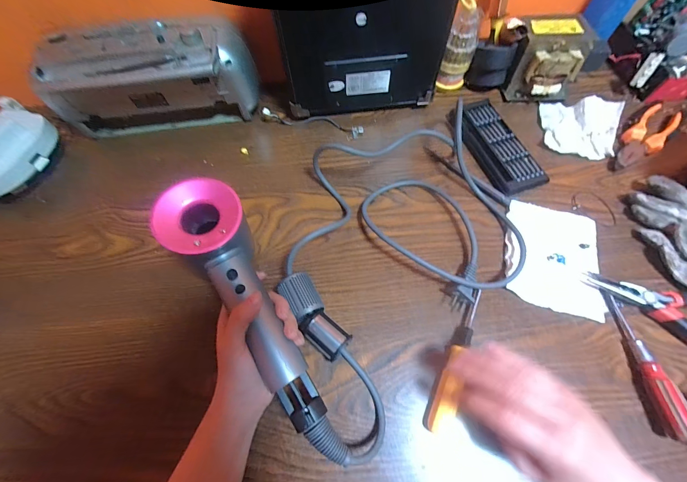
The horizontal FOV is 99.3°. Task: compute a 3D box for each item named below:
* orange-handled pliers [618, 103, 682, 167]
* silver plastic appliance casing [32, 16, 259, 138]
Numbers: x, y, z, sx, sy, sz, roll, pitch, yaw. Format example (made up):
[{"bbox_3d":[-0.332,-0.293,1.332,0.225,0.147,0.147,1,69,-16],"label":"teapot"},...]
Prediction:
[{"bbox_3d":[0.415,-0.144,0.401,0.135,0.020,0.041,-41,71,-14],"label":"orange-handled pliers"},{"bbox_3d":[-0.247,-0.202,0.386,0.252,0.124,0.077,-11,67,-3],"label":"silver plastic appliance casing"}]

